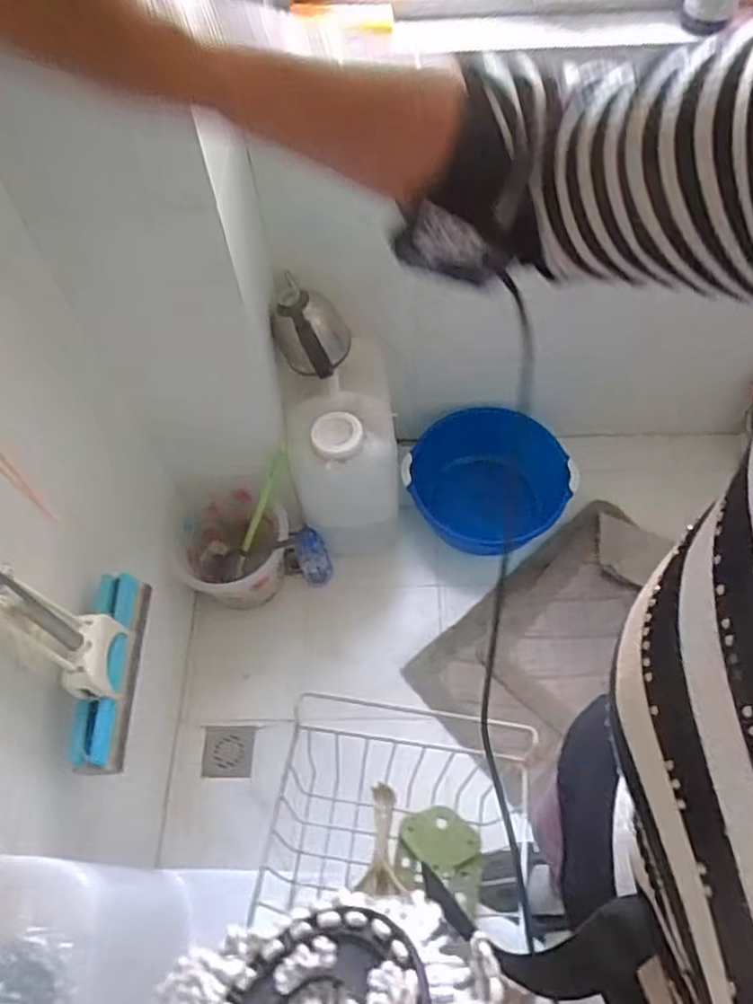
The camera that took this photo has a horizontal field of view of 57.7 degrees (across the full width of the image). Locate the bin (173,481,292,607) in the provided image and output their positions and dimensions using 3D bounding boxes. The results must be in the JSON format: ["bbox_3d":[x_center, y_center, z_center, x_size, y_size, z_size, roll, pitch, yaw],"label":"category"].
[{"bbox_3d":[-0.299,0.104,1.440,0.227,0.196,0.237,-13,59,-5],"label":"bin"}]

